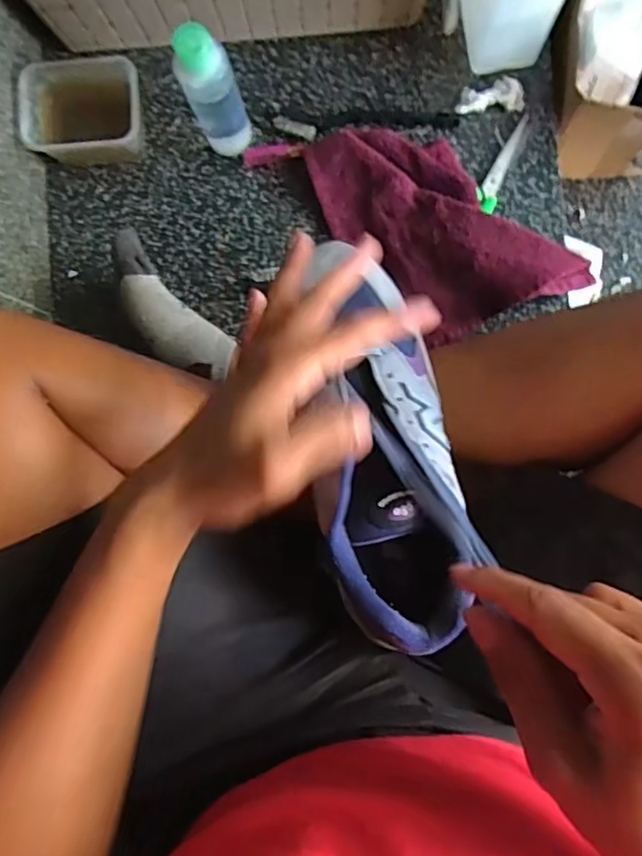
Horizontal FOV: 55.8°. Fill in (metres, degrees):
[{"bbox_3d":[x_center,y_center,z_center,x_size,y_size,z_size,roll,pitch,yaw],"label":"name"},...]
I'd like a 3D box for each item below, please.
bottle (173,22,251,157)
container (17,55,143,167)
[{"bbox_3d":[-0.092,-0.287,0.530,0.043,0.129,0.044,0,88,2],"label":"bottle"},{"bbox_3d":[-0.217,-0.291,0.573,0.106,0.063,0.088,0,88,2],"label":"container"}]

